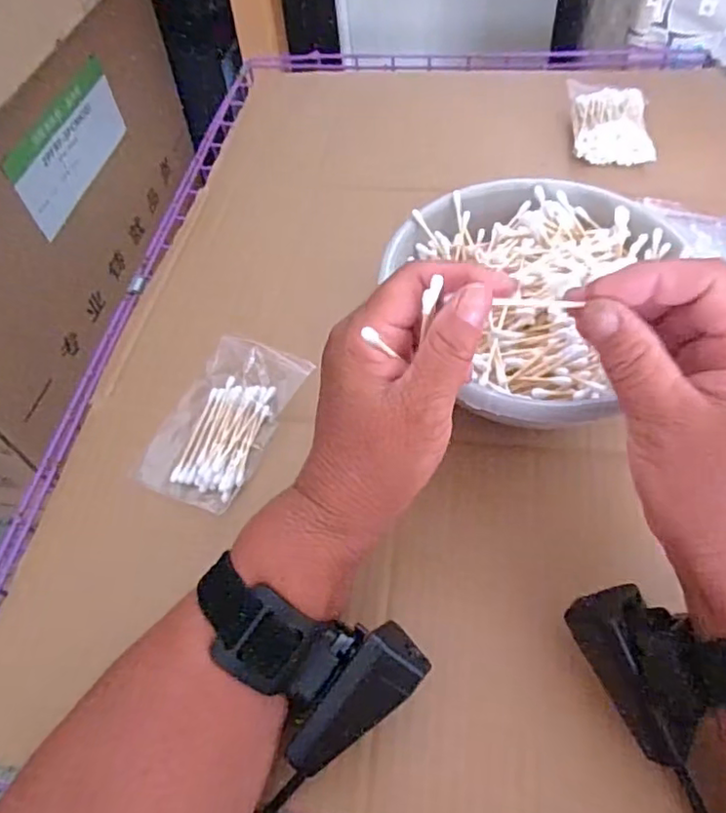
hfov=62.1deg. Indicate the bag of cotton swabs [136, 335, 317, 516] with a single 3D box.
[{"bbox_3d":[-0.088,0.008,0.379,0.065,0.027,0.110,22,60,18],"label":"bag of cotton swabs"}]

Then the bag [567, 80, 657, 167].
[{"bbox_3d":[0.214,-0.250,0.525,0.062,0.029,0.095,5,56,8],"label":"bag"}]

